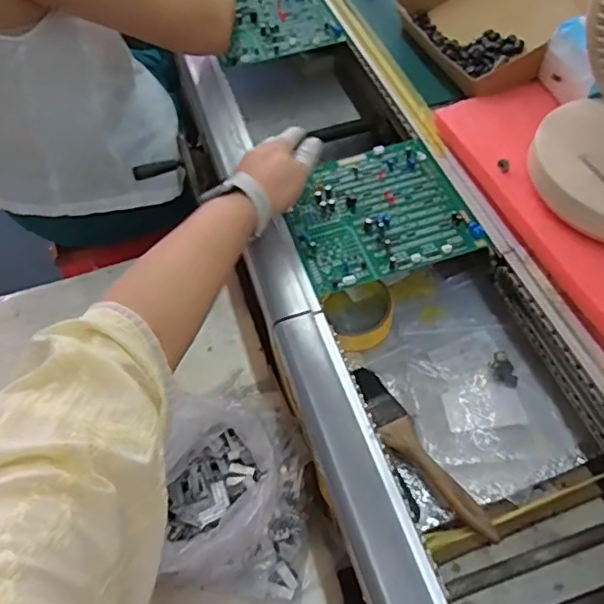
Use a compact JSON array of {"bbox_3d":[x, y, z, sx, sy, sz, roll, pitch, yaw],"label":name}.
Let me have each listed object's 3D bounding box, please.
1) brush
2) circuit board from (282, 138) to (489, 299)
[{"bbox_3d":[0.102,0.139,0.537,0.040,0.032,0.195,-27,57,-13],"label":"brush"},{"bbox_3d":[0.076,-0.098,0.619,0.182,0.011,0.172,-17,55,-7],"label":"circuit board"}]

